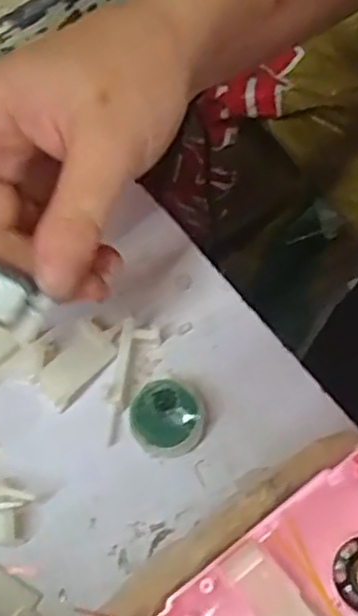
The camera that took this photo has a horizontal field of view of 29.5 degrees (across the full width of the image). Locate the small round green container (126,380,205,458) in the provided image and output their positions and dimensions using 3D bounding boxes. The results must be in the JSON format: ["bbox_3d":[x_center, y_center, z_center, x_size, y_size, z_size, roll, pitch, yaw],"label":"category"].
[{"bbox_3d":[-0.005,0.050,0.311,0.034,0.018,0.031,-1,66,3],"label":"small round green container"}]

